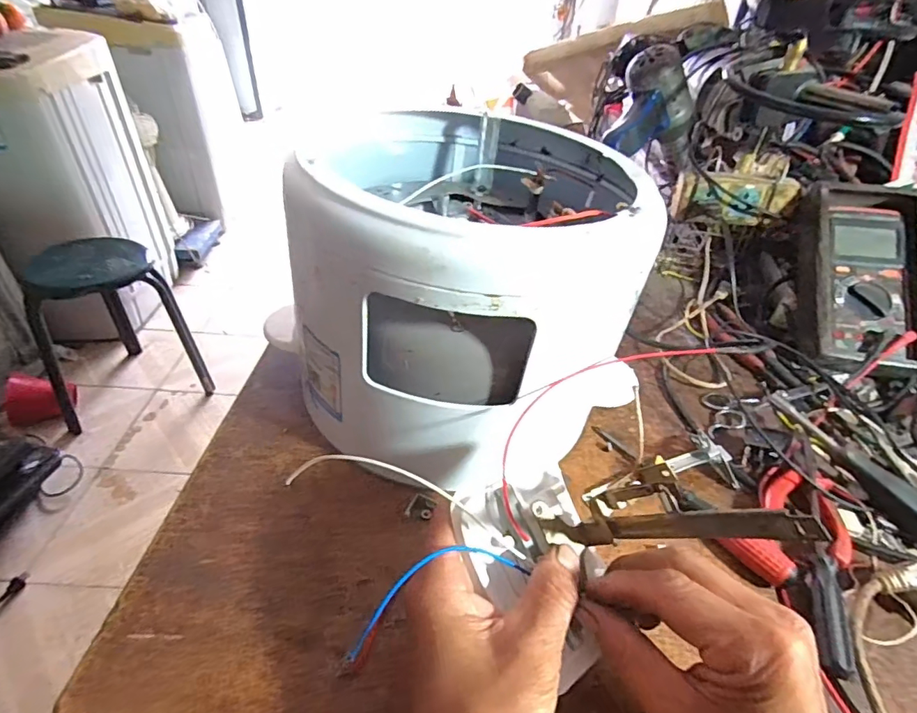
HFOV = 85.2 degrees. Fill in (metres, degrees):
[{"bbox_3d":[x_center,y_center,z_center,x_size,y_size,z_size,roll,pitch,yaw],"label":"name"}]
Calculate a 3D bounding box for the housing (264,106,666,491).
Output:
[{"bbox_3d":[0.024,-0.056,0.399,0.213,0.198,0.262,14,40,10],"label":"housing"}]

